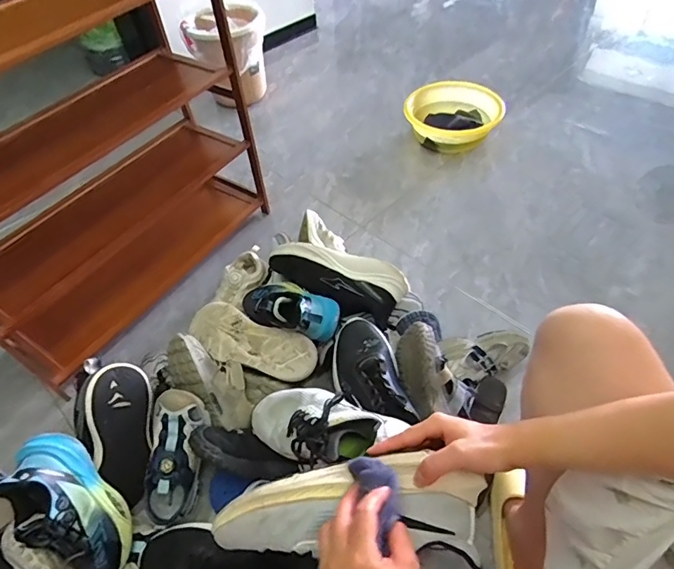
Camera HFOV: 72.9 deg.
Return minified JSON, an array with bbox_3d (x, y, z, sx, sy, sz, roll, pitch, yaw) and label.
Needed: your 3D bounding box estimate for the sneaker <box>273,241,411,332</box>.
[{"bbox_3d":[-0.007,-0.015,0.916,0.285,0.093,0.083,20,55,20],"label":"sneaker"}]

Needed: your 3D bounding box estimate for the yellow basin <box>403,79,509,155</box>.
[{"bbox_3d":[0.369,-0.529,1.465,0.299,0.120,0.256,15,54,16],"label":"yellow basin"}]

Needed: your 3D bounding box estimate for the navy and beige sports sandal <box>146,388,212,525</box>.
[{"bbox_3d":[-0.276,0.288,0.773,0.089,0.075,0.211,5,82,9],"label":"navy and beige sports sandal"}]

